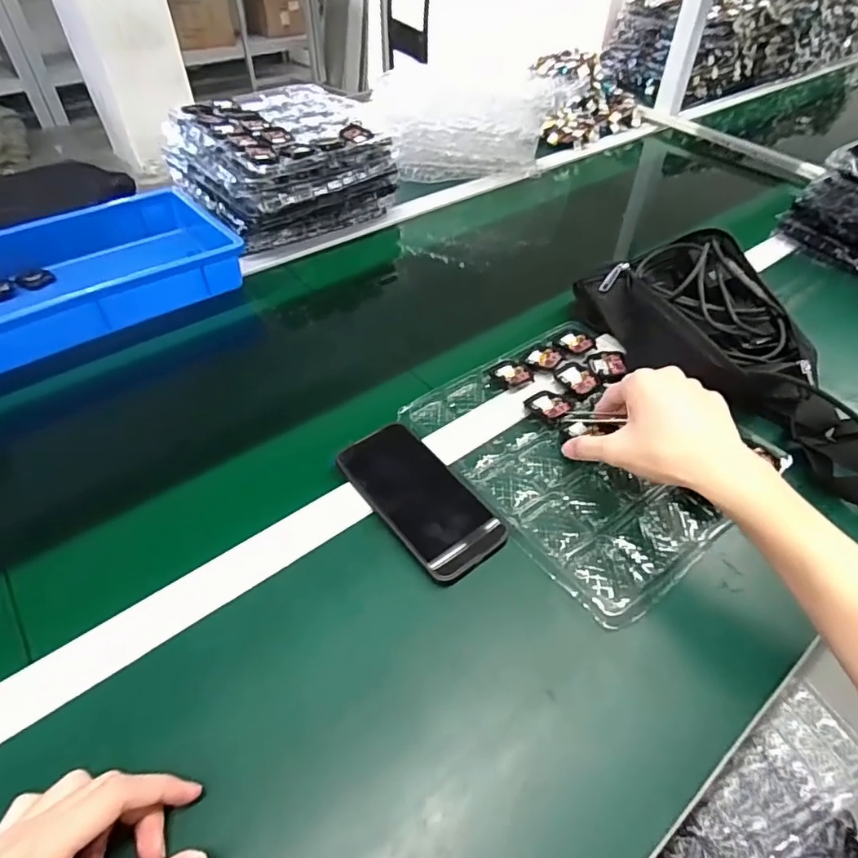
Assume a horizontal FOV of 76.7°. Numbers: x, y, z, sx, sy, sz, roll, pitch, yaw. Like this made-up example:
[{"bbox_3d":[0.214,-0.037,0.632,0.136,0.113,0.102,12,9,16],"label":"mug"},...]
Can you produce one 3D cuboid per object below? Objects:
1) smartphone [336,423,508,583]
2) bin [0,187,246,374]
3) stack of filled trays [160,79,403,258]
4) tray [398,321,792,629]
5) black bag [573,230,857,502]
[{"bbox_3d":[-0.009,0.059,0.478,0.075,0.013,0.160,-28,52,-25],"label":"smartphone"},{"bbox_3d":[-0.452,-0.197,0.700,0.369,0.072,0.247,-32,54,-28],"label":"bin"},{"bbox_3d":[-0.227,-0.419,0.858,0.286,0.130,0.270,-30,53,-27],"label":"stack of filled trays"},{"bbox_3d":[0.151,0.007,0.531,0.260,0.020,0.284,-29,53,-26],"label":"tray"},{"bbox_3d":[0.323,-0.088,0.558,0.130,0.107,0.373,-24,51,-22],"label":"black bag"}]

